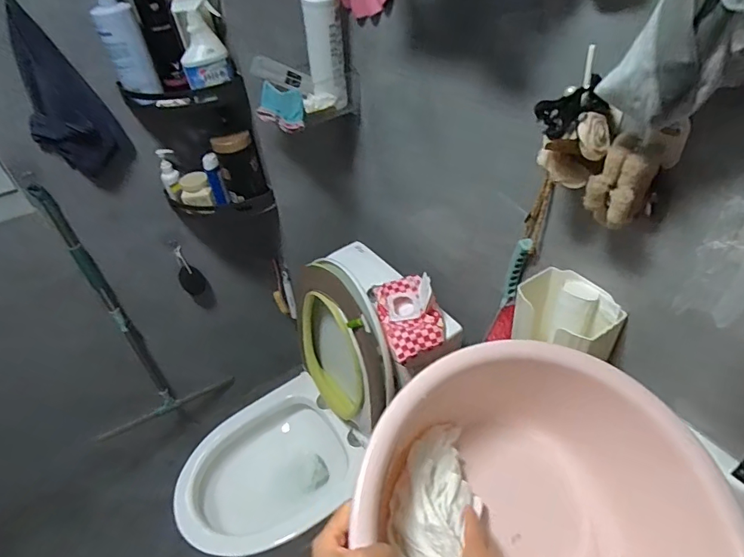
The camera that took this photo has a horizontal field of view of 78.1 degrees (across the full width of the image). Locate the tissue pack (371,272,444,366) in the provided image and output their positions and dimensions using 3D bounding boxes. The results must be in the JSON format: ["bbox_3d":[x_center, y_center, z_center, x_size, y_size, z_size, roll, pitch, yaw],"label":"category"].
[{"bbox_3d":[0.076,0.069,0.900,0.120,0.061,0.203,-11,41,-5],"label":"tissue pack"}]

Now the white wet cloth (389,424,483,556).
[{"bbox_3d":[0.063,0.278,0.503,0.084,0.056,0.220,0,58,7],"label":"white wet cloth"}]

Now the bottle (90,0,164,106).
[{"bbox_3d":[-0.492,-0.474,0.911,0.076,0.232,0.060,-22,43,-17],"label":"bottle"}]

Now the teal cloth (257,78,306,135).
[{"bbox_3d":[-0.189,-0.354,0.946,0.112,0.077,0.048,26,50,32],"label":"teal cloth"}]

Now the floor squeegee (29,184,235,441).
[{"bbox_3d":[-0.706,0.132,1.279,0.403,0.799,0.124,-30,46,-25],"label":"floor squeegee"}]

